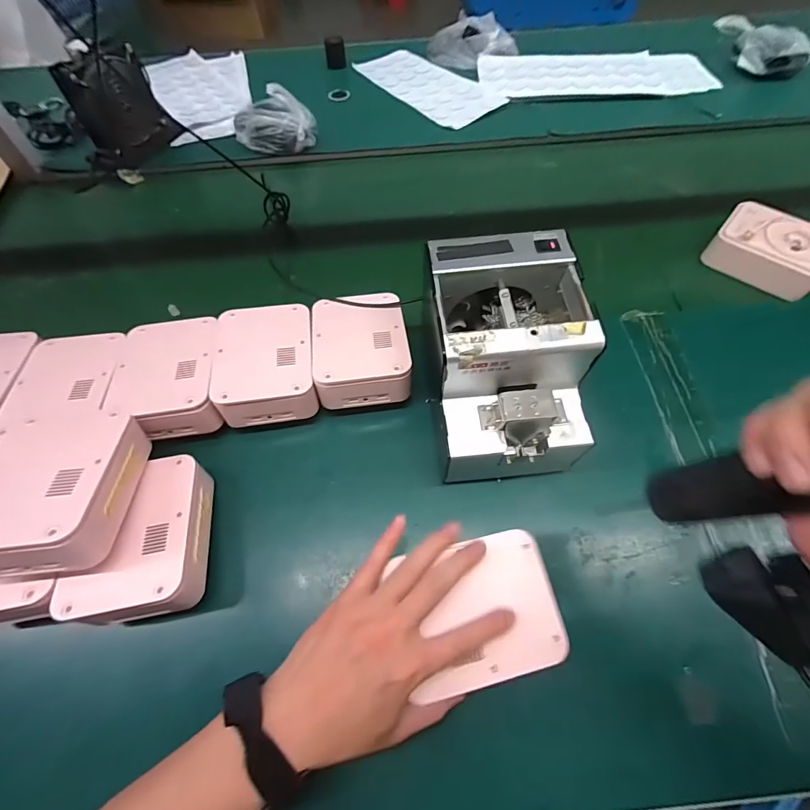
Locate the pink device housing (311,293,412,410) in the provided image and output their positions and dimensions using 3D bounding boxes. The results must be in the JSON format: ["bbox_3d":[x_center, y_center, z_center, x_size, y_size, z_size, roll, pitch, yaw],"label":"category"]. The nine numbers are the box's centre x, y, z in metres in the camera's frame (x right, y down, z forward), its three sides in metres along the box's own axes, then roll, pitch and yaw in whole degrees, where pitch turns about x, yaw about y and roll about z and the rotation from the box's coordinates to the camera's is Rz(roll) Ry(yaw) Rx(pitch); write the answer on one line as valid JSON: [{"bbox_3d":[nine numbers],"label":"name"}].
[{"bbox_3d":[-0.048,-0.065,0.444,0.098,0.040,0.127,-8,61,-2],"label":"pink device housing"}]

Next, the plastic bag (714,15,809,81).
[{"bbox_3d":[0.687,-0.694,0.792,0.108,0.052,0.163,-11,61,-4],"label":"plastic bag"}]

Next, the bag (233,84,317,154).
[{"bbox_3d":[-0.219,-0.476,0.680,0.129,0.084,0.081,16,63,11],"label":"bag"}]

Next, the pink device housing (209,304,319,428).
[{"bbox_3d":[-0.147,-0.048,0.437,0.098,0.044,0.129,-9,61,-3],"label":"pink device housing"}]

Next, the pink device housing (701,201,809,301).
[{"bbox_3d":[0.473,-0.201,0.533,0.126,0.046,0.098,34,68,19],"label":"pink device housing"}]

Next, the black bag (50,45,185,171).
[{"bbox_3d":[-0.445,-0.469,0.651,0.060,0.130,0.147,28,65,16],"label":"black bag"}]

